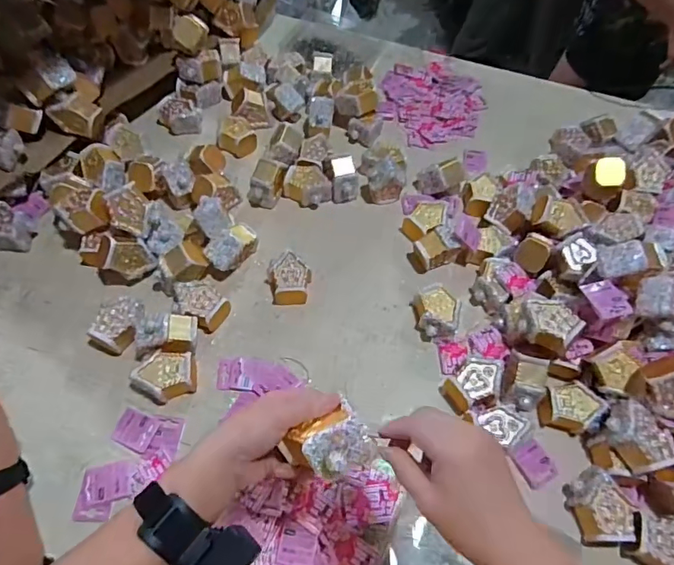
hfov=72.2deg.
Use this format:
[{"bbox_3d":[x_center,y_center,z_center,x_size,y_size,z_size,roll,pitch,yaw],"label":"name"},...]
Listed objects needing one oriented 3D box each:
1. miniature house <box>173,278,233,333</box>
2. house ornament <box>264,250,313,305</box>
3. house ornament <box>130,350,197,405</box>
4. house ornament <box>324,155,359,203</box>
[{"bbox_3d":[-0.212,0.032,0.716,0.079,0.052,0.061,34,64,16],"label":"miniature house"},{"bbox_3d":[-0.079,-0.006,0.749,0.072,0.045,0.079,3,60,0],"label":"house ornament"},{"bbox_3d":[-0.250,0.137,0.660,0.089,0.042,0.061,-2,60,-4],"label":"house ornament"},{"bbox_3d":[0.008,-0.197,0.854,0.052,0.060,0.073,-14,62,-10],"label":"house ornament"}]

